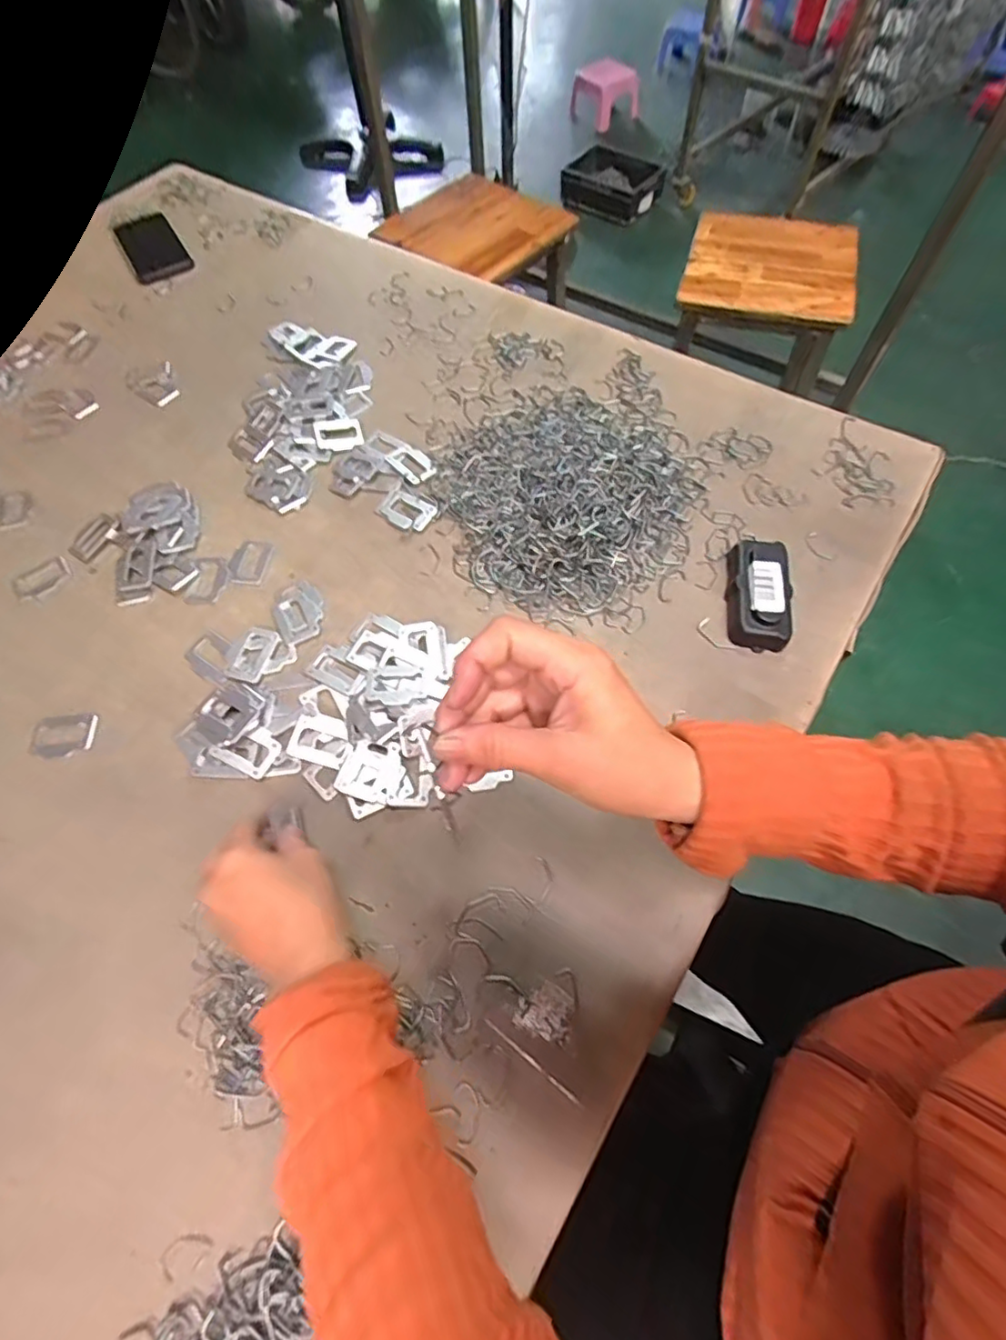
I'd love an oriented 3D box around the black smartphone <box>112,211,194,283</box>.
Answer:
[{"bbox_3d":[-0.496,-0.597,0.823,0.077,0.008,0.164,-29,65,-11],"label":"black smartphone"}]

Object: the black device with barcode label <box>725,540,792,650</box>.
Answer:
[{"bbox_3d":[0.227,-0.072,0.515,0.047,0.030,0.107,8,63,7],"label":"black device with barcode label"}]

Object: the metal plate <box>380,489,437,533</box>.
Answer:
[{"bbox_3d":[-0.096,-0.161,0.585,0.054,0.004,0.039,26,67,16],"label":"metal plate"}]

